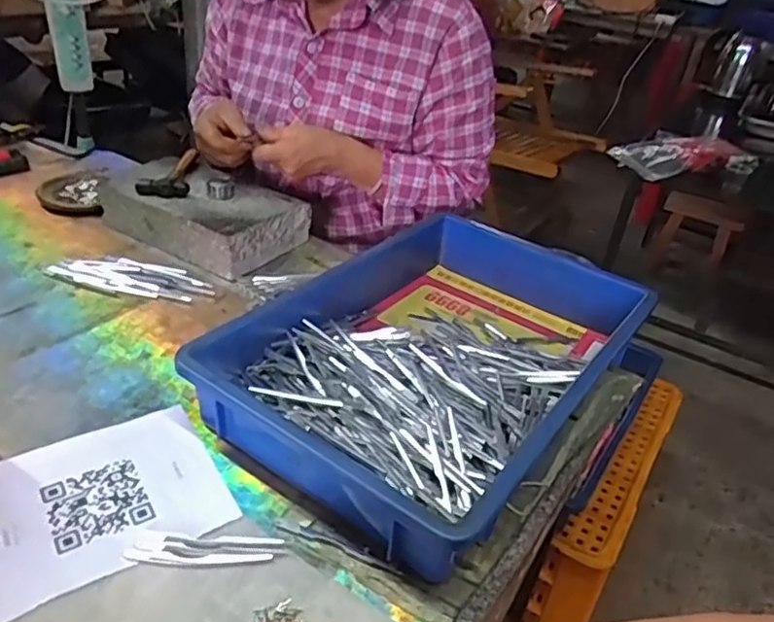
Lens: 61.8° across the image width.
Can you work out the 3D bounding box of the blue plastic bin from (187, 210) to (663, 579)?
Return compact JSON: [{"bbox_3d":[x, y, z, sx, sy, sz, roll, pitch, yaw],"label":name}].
[{"bbox_3d":[0.053,0.035,0.638,0.291,0.074,0.429,26,37,27],"label":"blue plastic bin"}]

